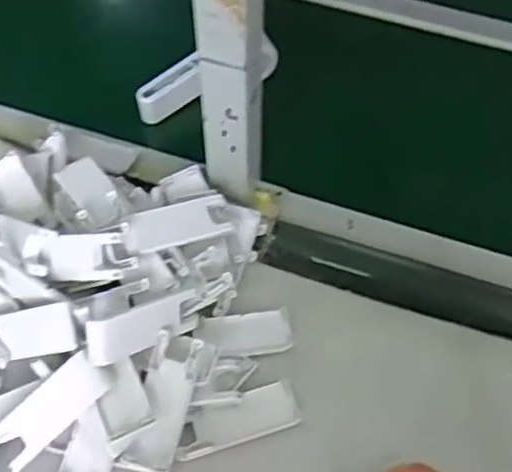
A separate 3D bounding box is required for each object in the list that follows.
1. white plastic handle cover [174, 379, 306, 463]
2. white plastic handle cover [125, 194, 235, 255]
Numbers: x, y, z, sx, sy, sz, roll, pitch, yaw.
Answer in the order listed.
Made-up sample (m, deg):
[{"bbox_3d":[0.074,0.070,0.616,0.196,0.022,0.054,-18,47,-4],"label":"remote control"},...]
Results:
[{"bbox_3d":[-0.015,0.150,0.563,0.100,0.007,0.037,-16,59,-10],"label":"white plastic handle cover"},{"bbox_3d":[-0.069,-0.010,0.612,0.094,0.020,0.042,-18,60,-12],"label":"white plastic handle cover"}]

